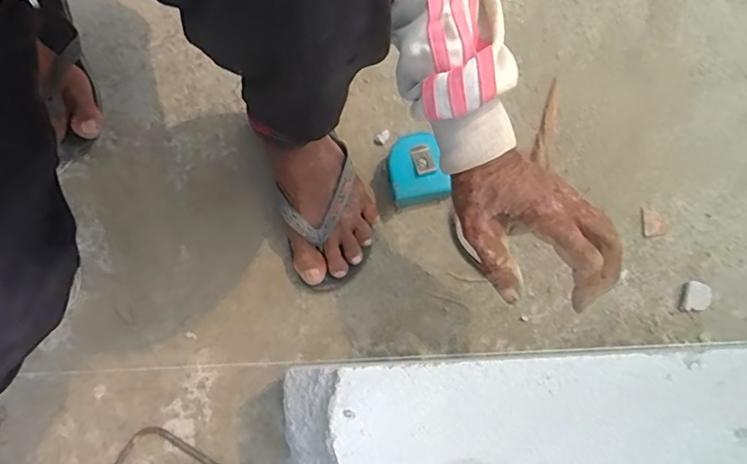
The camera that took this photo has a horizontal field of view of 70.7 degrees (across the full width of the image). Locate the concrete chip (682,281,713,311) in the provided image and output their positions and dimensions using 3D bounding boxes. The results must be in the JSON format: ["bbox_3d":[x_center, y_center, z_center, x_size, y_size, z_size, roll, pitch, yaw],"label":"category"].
[{"bbox_3d":[0.365,0.073,0.595,0.030,0.010,0.032,6,77,1],"label":"concrete chip"}]

